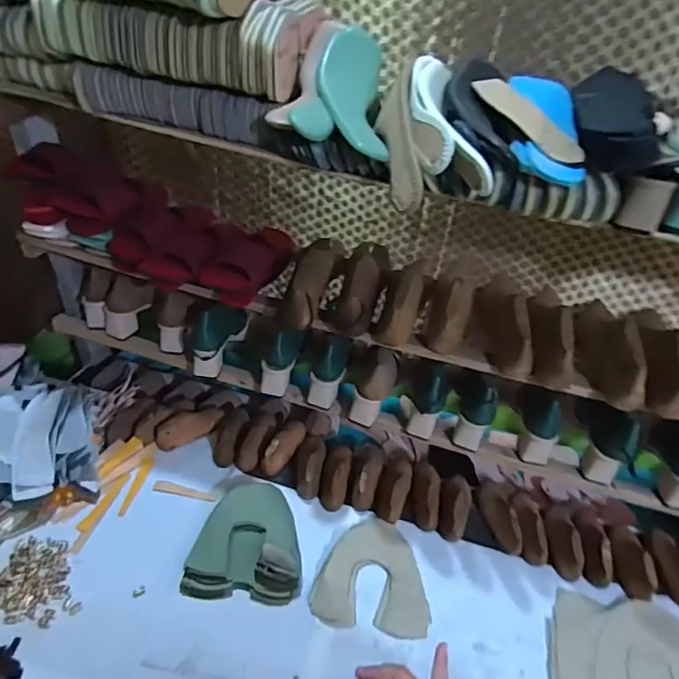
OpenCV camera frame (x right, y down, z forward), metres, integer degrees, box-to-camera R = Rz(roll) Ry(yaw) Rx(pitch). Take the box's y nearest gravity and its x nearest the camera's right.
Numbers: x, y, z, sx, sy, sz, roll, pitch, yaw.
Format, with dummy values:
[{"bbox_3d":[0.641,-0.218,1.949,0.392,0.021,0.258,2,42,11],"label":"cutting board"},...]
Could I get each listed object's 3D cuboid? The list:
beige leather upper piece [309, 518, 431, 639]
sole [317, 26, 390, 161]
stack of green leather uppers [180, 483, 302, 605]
[{"bbox_3d":[0.052,0.367,0.762,0.172,0.010,0.171,8,36,1],"label":"beige leather upper piece"},{"bbox_3d":[0.016,-0.320,0.621,0.084,0.030,0.239,2,62,-7],"label":"sole"},{"bbox_3d":[-0.143,0.313,0.762,0.171,0.058,0.176,6,36,-2],"label":"stack of green leather uppers"}]

